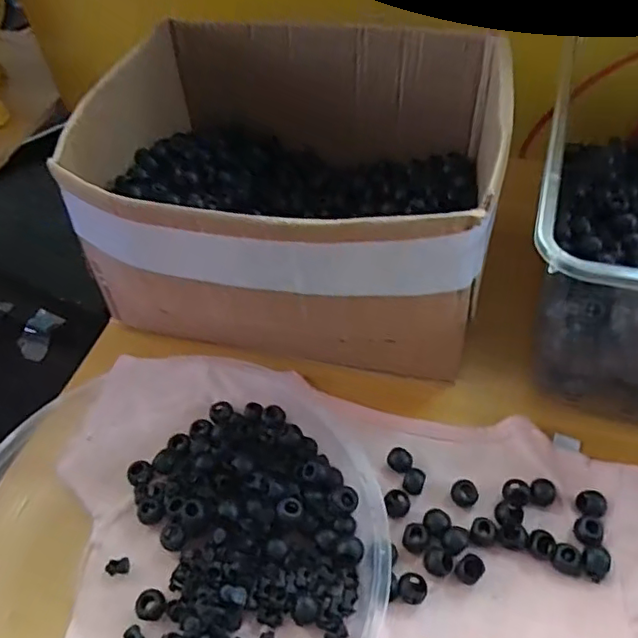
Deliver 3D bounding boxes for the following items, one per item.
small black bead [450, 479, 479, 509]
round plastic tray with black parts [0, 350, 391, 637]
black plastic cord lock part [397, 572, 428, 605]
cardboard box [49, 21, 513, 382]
[{"bbox_3d":[0.086,0.103,0.336,0.014,0.010,0.013,-2,50,2],"label":"small black bead"},{"bbox_3d":[-0.091,0.122,0.327,0.237,0.029,0.253,-4,48,4],"label":"round plastic tray with black parts"},{"bbox_3d":[0.050,0.144,0.305,0.015,0.012,0.016,-2,50,2],"label":"black plastic cord lock part"},{"bbox_3d":[-0.016,-0.096,0.429,0.273,0.145,0.244,6,50,9],"label":"cardboard box"}]

